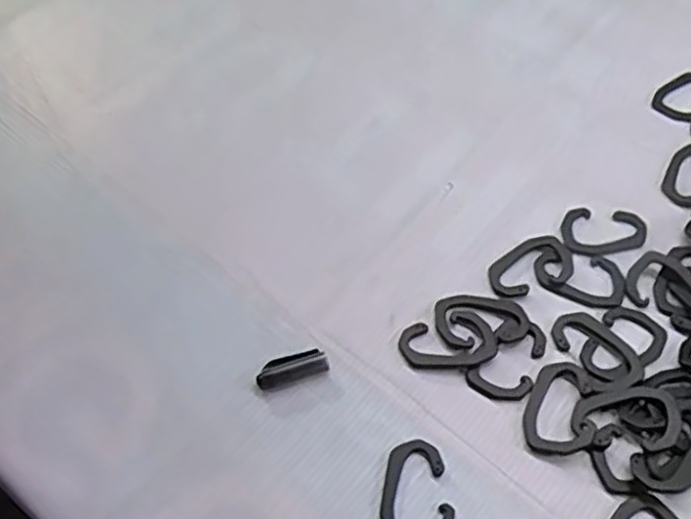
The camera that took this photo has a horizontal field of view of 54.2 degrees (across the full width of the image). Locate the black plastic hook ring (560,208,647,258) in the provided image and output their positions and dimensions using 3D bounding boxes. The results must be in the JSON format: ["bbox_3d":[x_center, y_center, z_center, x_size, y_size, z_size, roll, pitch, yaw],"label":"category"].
[{"bbox_3d":[0.161,-0.019,0.422,0.055,0.004,0.036,-11,56,-7],"label":"black plastic hook ring"}]

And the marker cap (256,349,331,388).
[{"bbox_3d":[-0.030,0.061,0.374,0.040,0.008,0.013,-16,56,-10],"label":"marker cap"}]

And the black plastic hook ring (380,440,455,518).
[{"bbox_3d":[0.034,0.117,0.336,0.035,0.004,0.051,-8,55,-5],"label":"black plastic hook ring"}]

